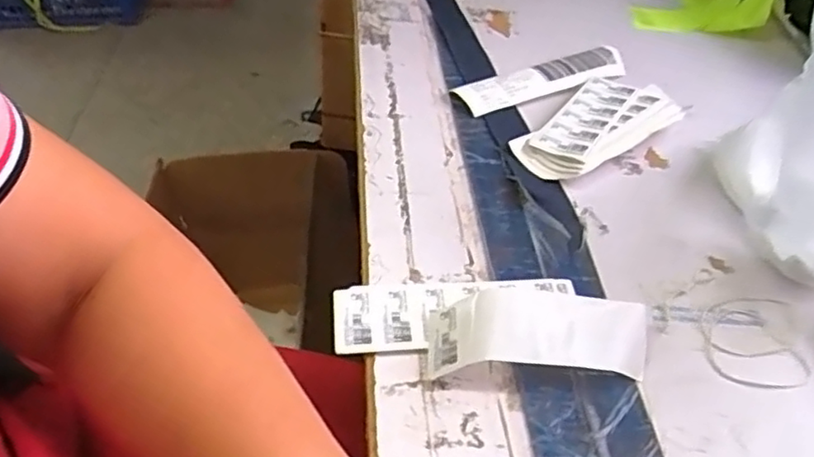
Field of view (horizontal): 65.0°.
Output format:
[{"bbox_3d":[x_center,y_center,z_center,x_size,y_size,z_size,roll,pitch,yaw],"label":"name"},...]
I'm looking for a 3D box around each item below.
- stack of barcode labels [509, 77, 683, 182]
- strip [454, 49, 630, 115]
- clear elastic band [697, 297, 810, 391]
[{"bbox_3d":[0.176,-0.097,0.600,0.176,0.018,0.087,-30,51,-30],"label":"stack of barcode labels"},{"bbox_3d":[0.142,-0.154,0.657,0.187,0.019,0.051,-16,46,-19],"label":"strip"},{"bbox_3d":[0.230,0.073,0.429,0.062,0.004,0.075,7,43,5],"label":"clear elastic band"}]

